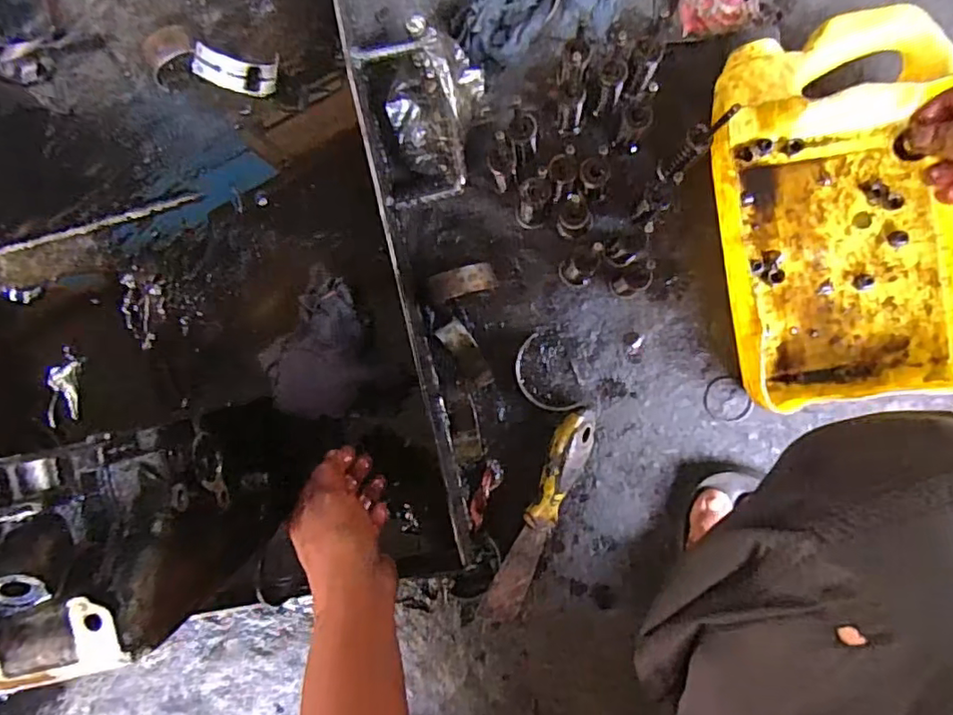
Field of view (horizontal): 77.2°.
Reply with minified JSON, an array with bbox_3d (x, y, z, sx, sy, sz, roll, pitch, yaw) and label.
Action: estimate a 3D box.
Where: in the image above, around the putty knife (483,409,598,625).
[{"bbox_3d":[0.054,0.142,0.520,0.032,0.028,0.204,22,94,4],"label":"putty knife"}]

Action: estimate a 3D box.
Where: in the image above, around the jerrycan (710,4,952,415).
[{"bbox_3d":[0.287,-0.106,0.472,0.176,0.070,0.281,-9,92,5],"label":"jerrycan"}]

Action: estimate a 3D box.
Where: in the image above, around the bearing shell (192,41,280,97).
[{"bbox_3d":[-0.208,-0.250,0.519,0.068,0.024,0.030,9,94,-15],"label":"bearing shell"}]

